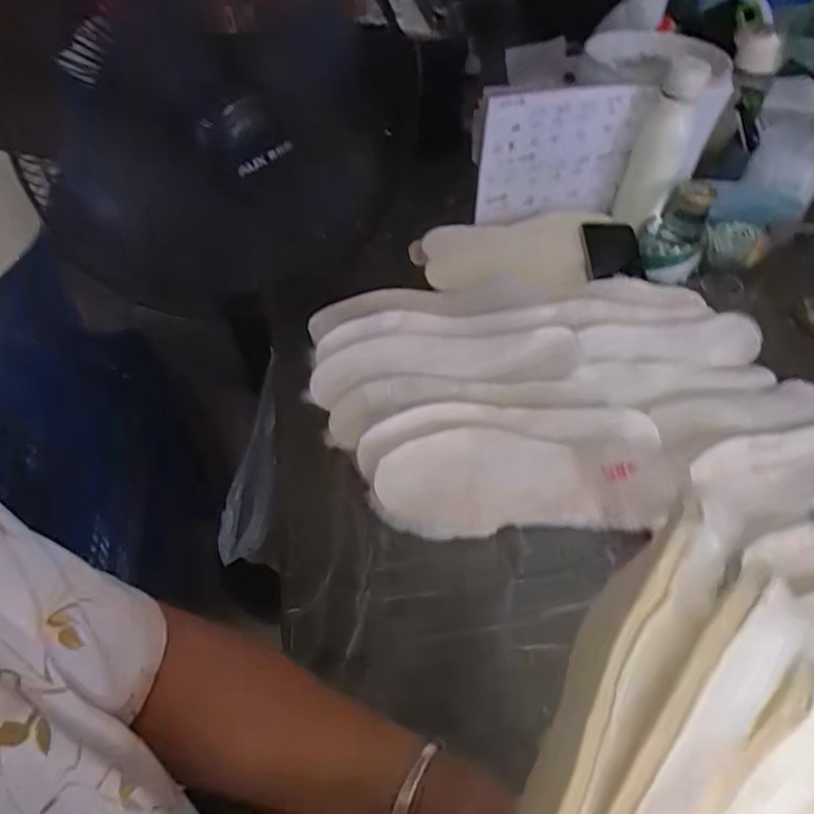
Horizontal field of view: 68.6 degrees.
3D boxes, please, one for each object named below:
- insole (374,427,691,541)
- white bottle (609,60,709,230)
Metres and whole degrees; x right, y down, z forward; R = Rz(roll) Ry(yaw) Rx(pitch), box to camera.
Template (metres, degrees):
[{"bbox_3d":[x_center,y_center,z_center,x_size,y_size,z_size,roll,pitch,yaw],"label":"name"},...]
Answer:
[{"bbox_3d":[0.117,0.068,0.559,0.284,0.014,0.098,-2,74,-5],"label":"insole"},{"bbox_3d":[0.331,-0.336,0.776,0.070,0.197,0.061,19,51,12],"label":"white bottle"}]

